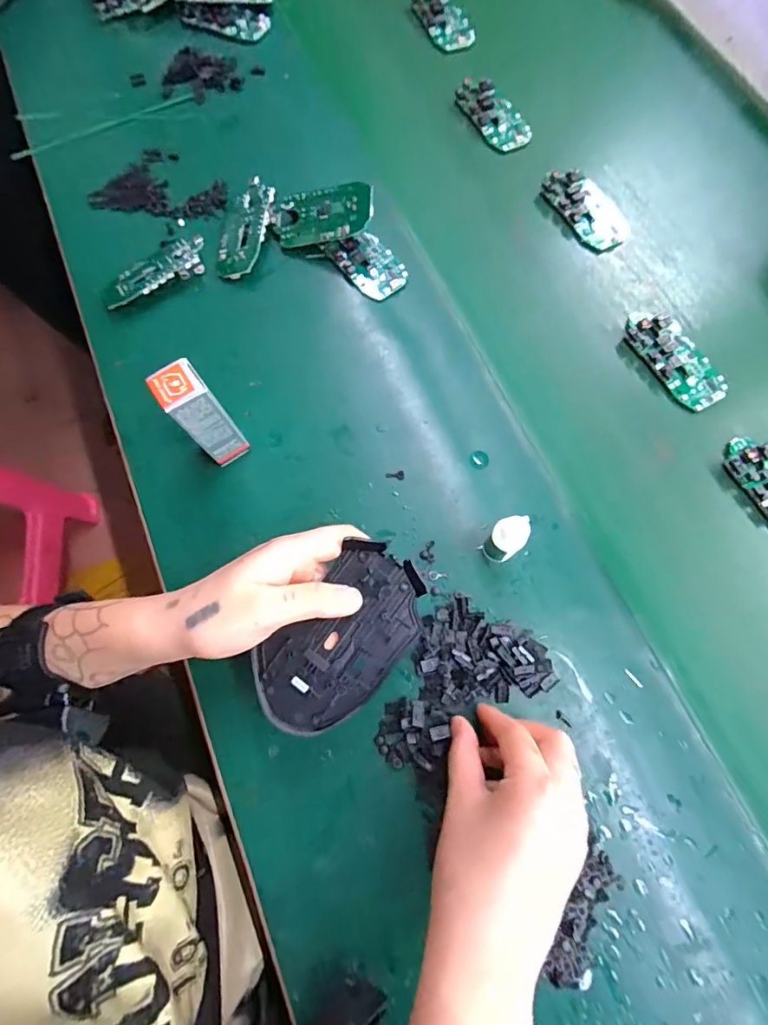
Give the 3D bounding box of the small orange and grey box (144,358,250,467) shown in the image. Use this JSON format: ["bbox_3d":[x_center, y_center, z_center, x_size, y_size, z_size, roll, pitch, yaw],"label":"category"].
[{"bbox_3d":[-0.126,-0.064,0.346,0.031,0.098,0.026,-33,75,-10],"label":"small orange and grey box"}]

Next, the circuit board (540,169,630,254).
[{"bbox_3d":[0.186,-0.283,0.460,0.045,0.015,0.092,-38,76,-11],"label":"circuit board"}]

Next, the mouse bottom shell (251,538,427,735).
[{"bbox_3d":[-0.025,0.075,0.289,0.063,0.016,0.112,40,77,12],"label":"mouse bottom shell"}]

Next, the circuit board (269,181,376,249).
[{"bbox_3d":[-0.054,-0.258,0.429,0.097,0.008,0.044,3,100,24],"label":"circuit board"}]

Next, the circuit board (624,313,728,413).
[{"bbox_3d":[0.243,-0.130,0.413,0.047,0.014,0.098,-33,75,-10],"label":"circuit board"}]

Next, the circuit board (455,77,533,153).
[{"bbox_3d":[0.113,-0.402,0.497,0.048,0.012,0.088,-28,75,-8],"label":"circuit board"}]

